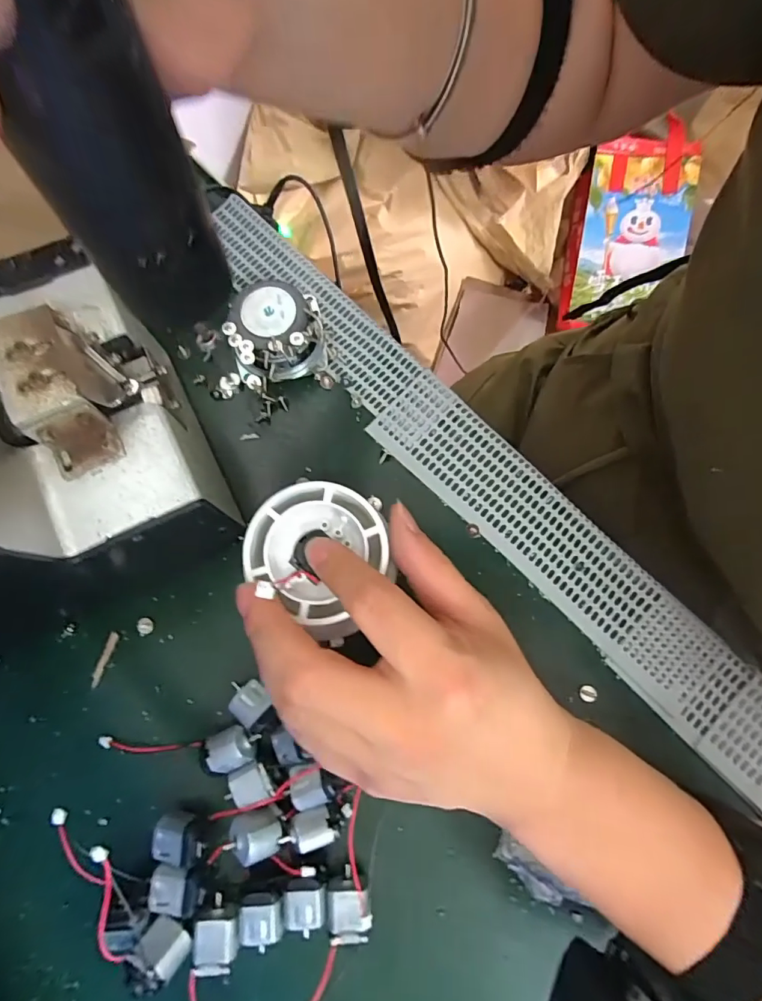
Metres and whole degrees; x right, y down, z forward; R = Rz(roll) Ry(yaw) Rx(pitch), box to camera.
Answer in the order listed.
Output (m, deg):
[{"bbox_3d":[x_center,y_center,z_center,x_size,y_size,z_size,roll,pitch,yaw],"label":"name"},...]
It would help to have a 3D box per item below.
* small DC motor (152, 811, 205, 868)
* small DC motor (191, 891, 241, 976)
[{"bbox_3d":[-0.093,0.157,0.217,0.024,0.019,0.018,6,76,0],"label":"small DC motor"},{"bbox_3d":[-0.073,0.194,0.208,0.019,0.012,0.024,3,76,-1],"label":"small DC motor"}]

